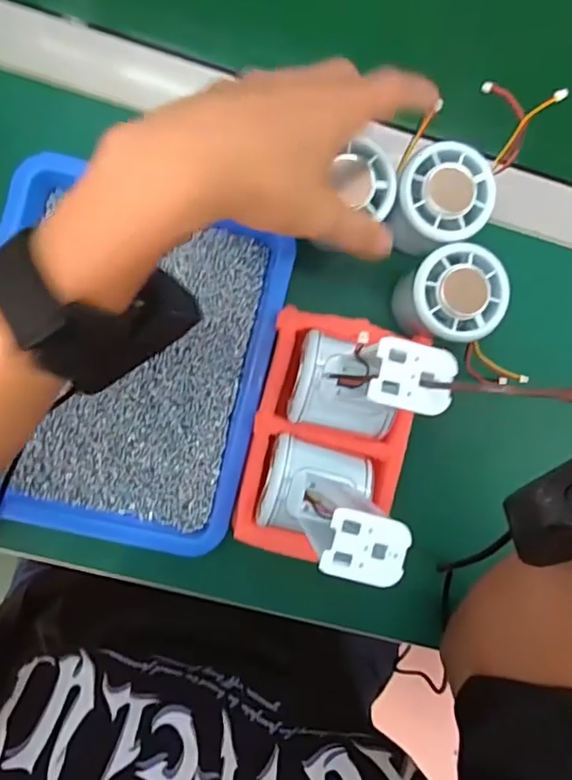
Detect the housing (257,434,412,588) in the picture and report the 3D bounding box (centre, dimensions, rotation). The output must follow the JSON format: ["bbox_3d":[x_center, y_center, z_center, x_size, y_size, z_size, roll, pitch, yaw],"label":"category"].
[{"bbox_3d":[0.023,0.055,0.277,0.056,0.120,0.049,17,87,-6],"label":"housing"}]

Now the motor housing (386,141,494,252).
[{"bbox_3d":[0.092,-0.116,0.351,0.055,0.046,0.056,0,89,-7],"label":"motor housing"}]

